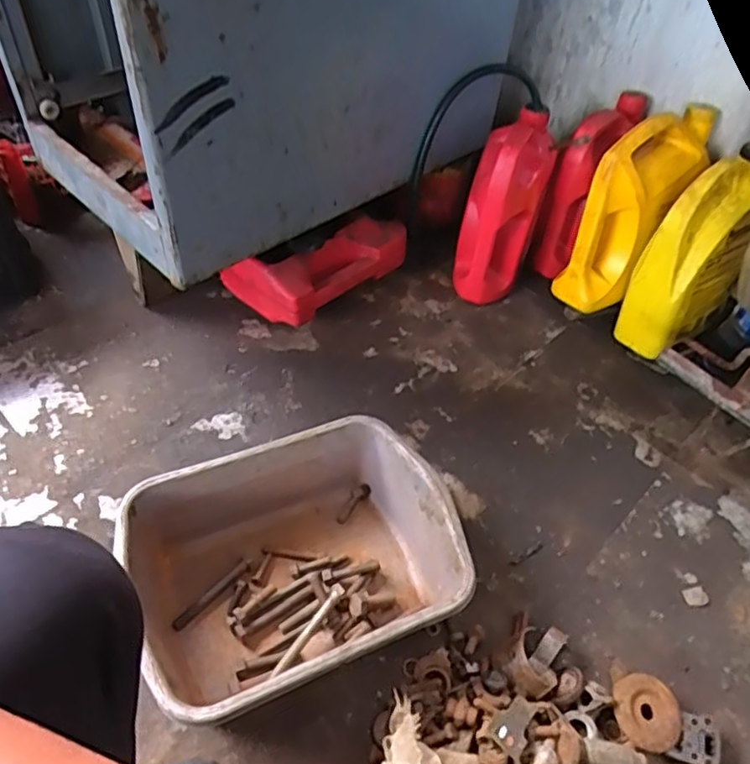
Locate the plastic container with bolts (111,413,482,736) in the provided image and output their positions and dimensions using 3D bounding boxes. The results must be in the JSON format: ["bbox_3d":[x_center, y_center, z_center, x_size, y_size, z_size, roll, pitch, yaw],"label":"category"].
[{"bbox_3d":[-0.085,0.205,0.712,0.336,0.122,0.263,-17,52,-20],"label":"plastic container with bolts"}]

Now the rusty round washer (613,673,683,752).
[{"bbox_3d":[0.285,0.344,0.659,0.067,0.007,0.071,1,59,-1],"label":"rusty round washer"}]

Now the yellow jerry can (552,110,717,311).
[{"bbox_3d":[0.392,-0.244,0.931,0.188,0.264,0.082,-21,53,-23],"label":"yellow jerry can"}]

